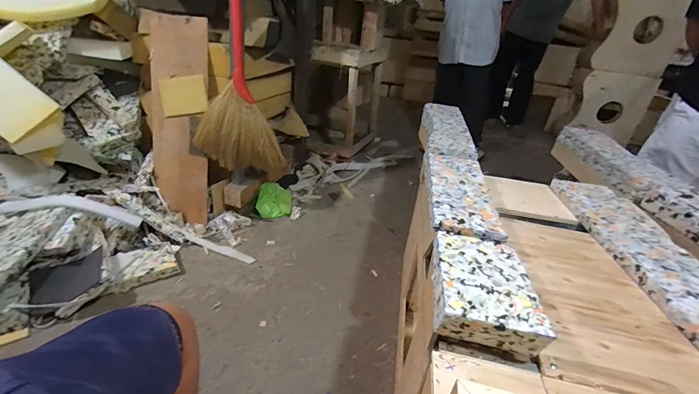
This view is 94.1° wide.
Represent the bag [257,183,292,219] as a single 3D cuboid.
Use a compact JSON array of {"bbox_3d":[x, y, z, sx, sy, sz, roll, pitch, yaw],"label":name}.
[{"bbox_3d":[-0.364,0.006,1.587,0.160,0.128,0.158,0,30,-10],"label":"bag"}]

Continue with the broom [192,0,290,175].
[{"bbox_3d":[-0.417,-0.551,1.182,0.347,0.992,0.100,-3,31,-15],"label":"broom"}]

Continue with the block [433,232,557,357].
[{"bbox_3d":[0.243,0.163,0.606,0.166,0.059,0.225,10,30,8],"label":"block"}]

